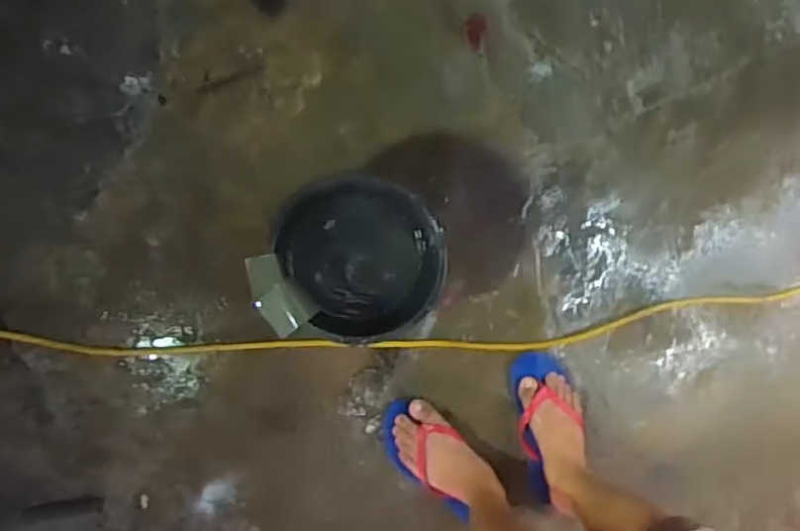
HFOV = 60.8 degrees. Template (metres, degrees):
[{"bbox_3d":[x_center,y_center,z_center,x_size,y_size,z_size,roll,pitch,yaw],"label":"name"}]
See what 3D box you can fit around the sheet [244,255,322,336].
[{"bbox_3d":[-0.189,0.042,1.037,0.071,0.050,0.130,-38,94,-2],"label":"sheet"}]

